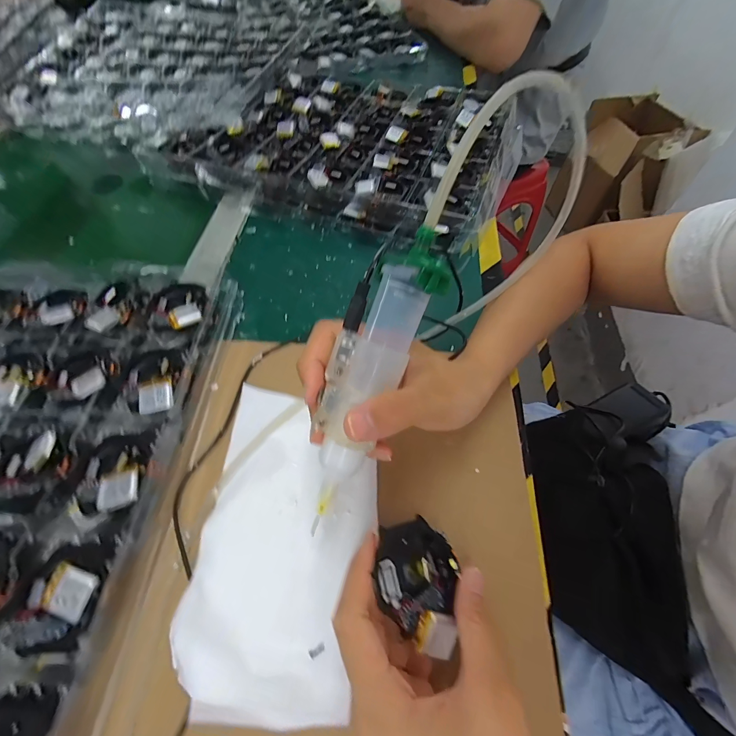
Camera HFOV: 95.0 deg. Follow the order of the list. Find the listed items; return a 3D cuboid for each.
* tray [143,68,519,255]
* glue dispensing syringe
[{"bbox_3d":[-0.030,-0.312,0.462,0.439,0.042,0.318,18,61,11],"label":"tray"},{"bbox_3d":[-0.003,0.004,0.170,0.037,0.021,0.149,26,100,16],"label":"glue dispensing syringe"}]

